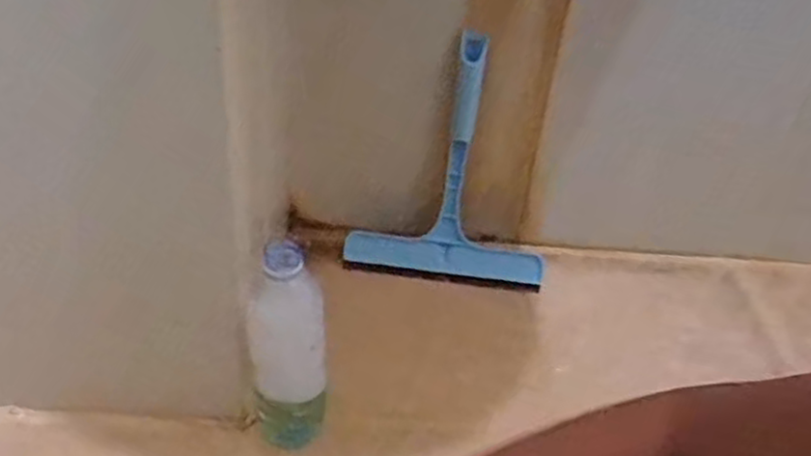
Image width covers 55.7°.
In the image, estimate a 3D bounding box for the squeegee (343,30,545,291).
[{"bbox_3d":[0.061,-0.072,0.899,0.239,0.286,0.082,10,37,6],"label":"squeegee"}]

